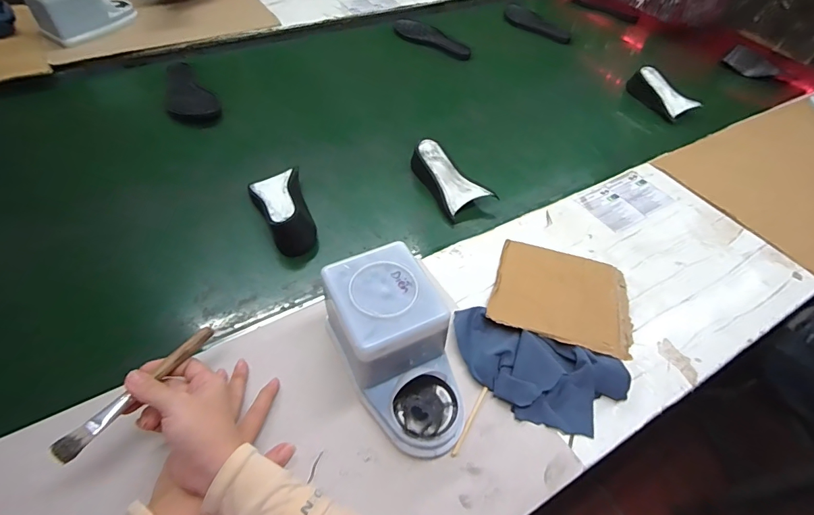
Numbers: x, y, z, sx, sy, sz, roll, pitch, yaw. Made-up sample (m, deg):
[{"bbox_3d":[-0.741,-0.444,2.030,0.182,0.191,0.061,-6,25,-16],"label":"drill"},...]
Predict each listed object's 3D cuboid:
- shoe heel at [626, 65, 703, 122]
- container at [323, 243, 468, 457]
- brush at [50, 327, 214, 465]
[{"bbox_3d":[0.547,-0.349,0.902,0.058,0.072,0.159,-11,52,-13],"label":"shoe heel"},{"bbox_3d":[-0.007,0.092,0.421,0.105,0.102,0.186,-22,55,-20],"label":"container"},{"bbox_3d":[-0.232,0.112,0.369,0.017,0.012,0.145,24,45,17],"label":"brush"}]

